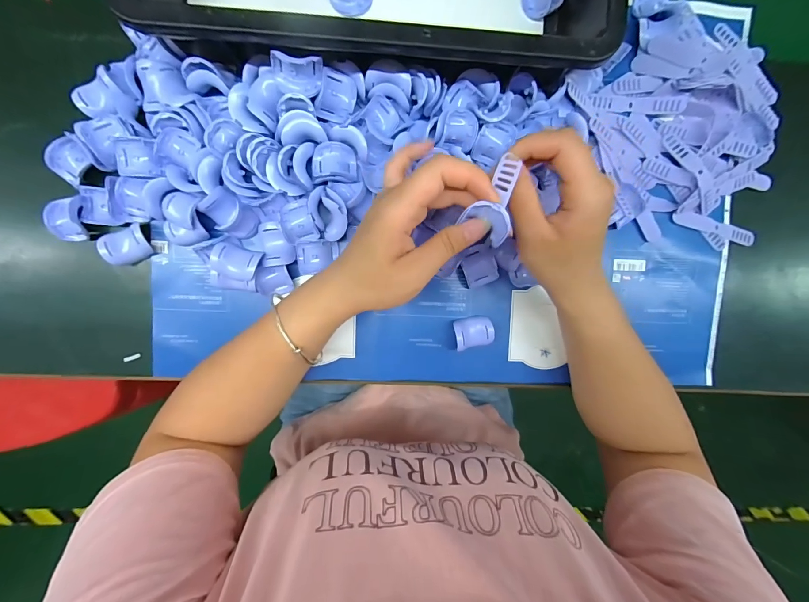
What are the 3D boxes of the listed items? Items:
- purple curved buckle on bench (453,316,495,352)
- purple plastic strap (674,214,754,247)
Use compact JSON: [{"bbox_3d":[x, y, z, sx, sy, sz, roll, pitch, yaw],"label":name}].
[{"bbox_3d":[0.065,0.028,0.329,0.037,0.019,0.027,-9,95,-3],"label":"purple curved buckle on bench"},{"bbox_3d":[0.302,-0.072,0.338,0.086,0.006,0.015,17,93,-5],"label":"purple plastic strap"}]

